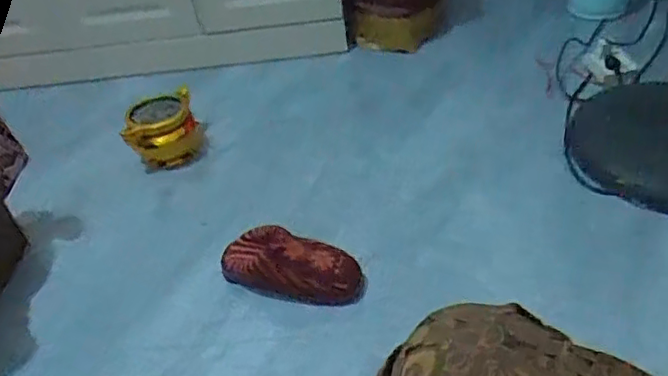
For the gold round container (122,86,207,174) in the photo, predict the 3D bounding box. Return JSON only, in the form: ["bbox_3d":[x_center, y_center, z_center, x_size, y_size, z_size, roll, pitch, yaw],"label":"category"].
[{"bbox_3d":[-0.378,-0.122,1.373,0.158,0.144,0.124,-7,37,1],"label":"gold round container"}]

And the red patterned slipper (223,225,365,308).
[{"bbox_3d":[-0.073,0.127,1.001,0.246,0.107,0.073,9,40,21],"label":"red patterned slipper"}]

